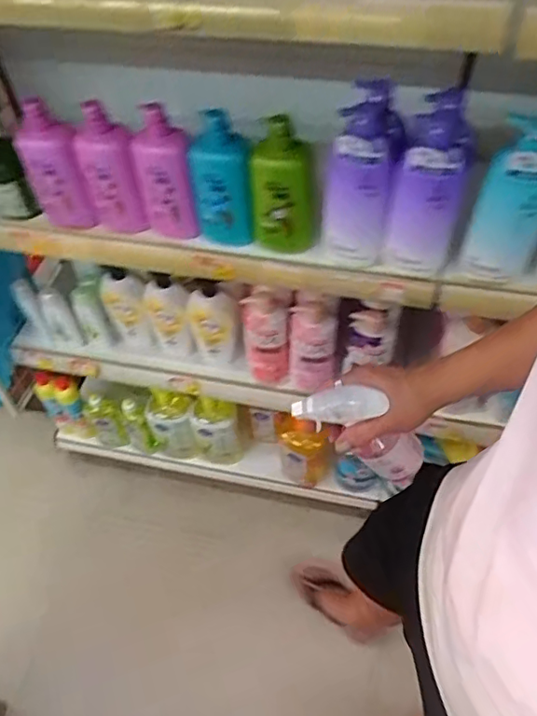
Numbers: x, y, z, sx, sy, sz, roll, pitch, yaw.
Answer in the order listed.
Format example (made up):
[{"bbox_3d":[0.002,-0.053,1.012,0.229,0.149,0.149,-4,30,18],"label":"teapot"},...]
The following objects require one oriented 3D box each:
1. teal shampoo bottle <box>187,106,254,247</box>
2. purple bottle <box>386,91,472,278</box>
[{"bbox_3d":[-0.068,-0.257,0.809,0.084,0.192,0.056,-8,53,-3],"label":"teal shampoo bottle"},{"bbox_3d":[0.216,-0.228,0.752,0.091,0.208,0.102,11,54,11],"label":"purple bottle"}]

